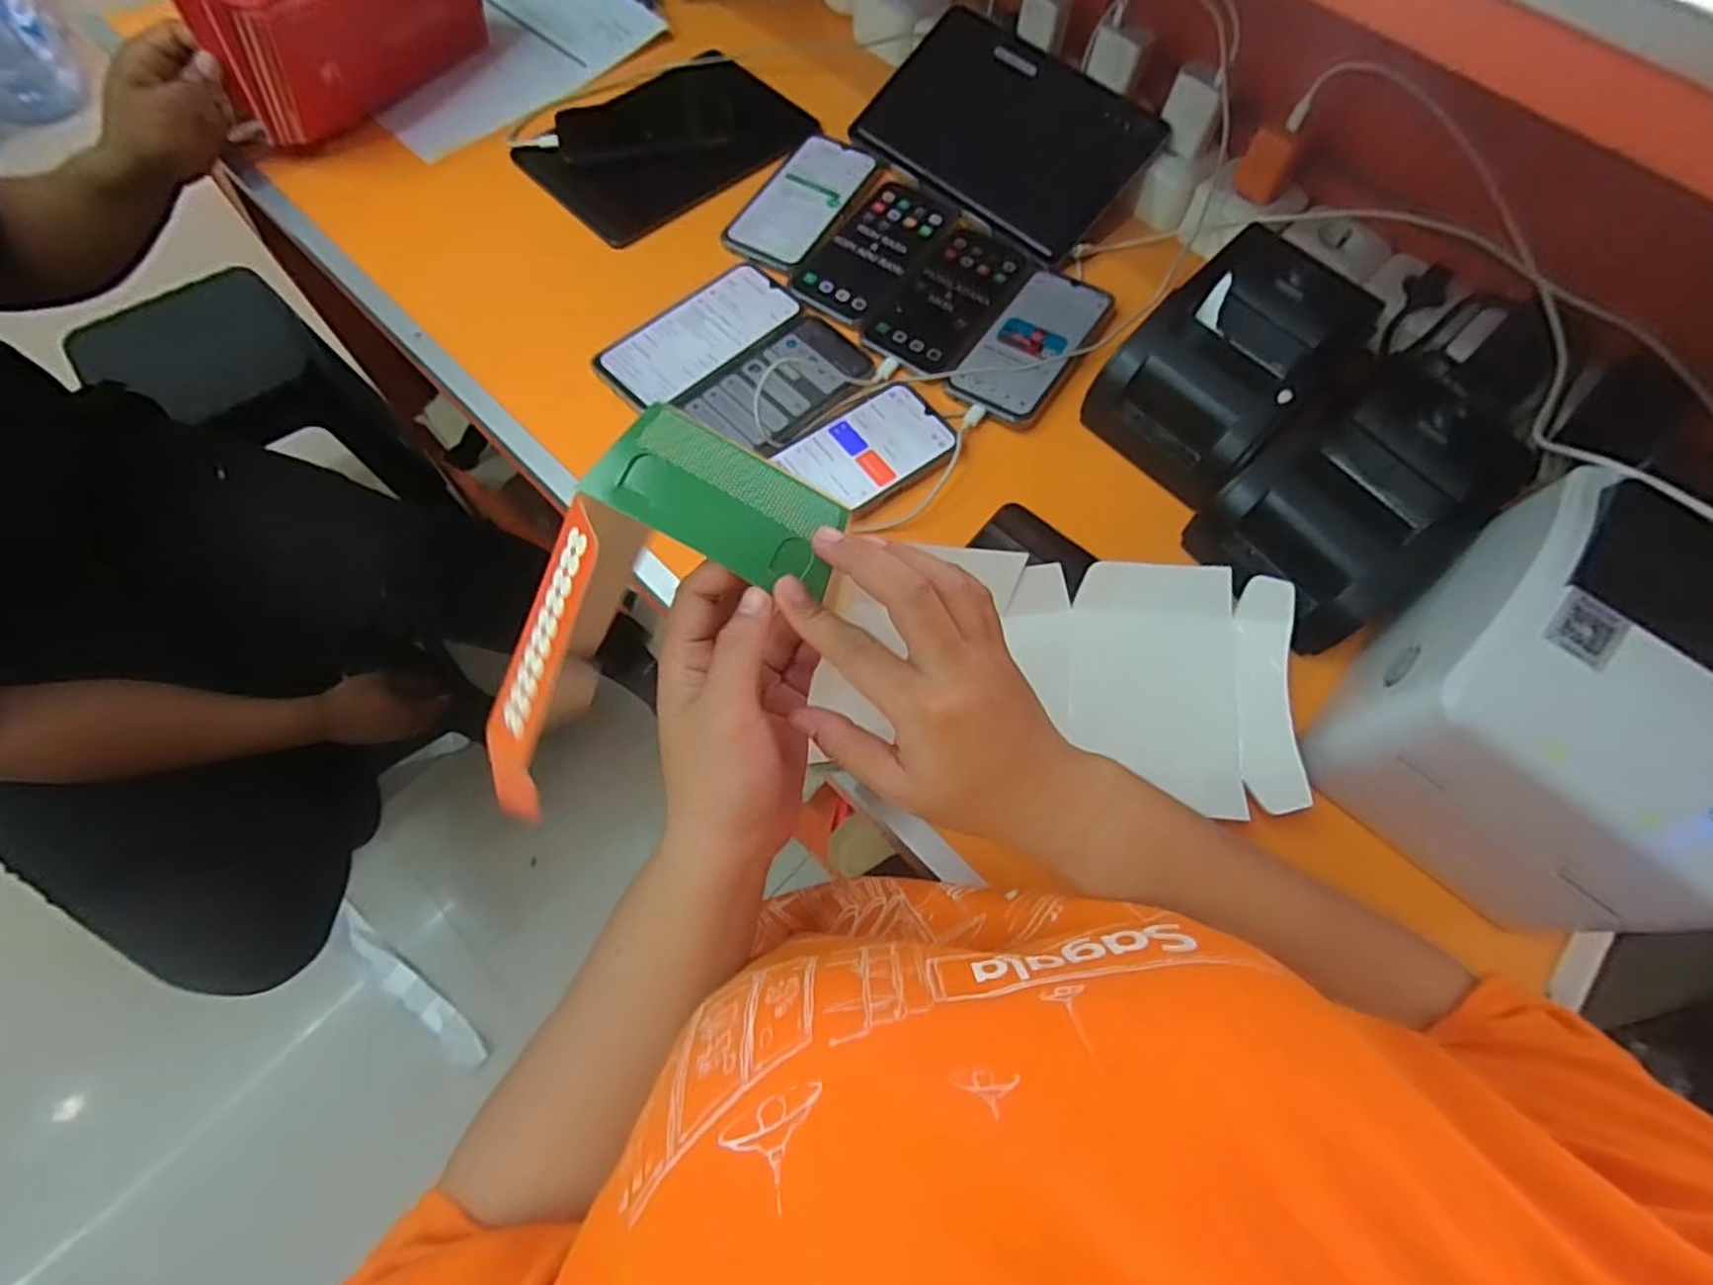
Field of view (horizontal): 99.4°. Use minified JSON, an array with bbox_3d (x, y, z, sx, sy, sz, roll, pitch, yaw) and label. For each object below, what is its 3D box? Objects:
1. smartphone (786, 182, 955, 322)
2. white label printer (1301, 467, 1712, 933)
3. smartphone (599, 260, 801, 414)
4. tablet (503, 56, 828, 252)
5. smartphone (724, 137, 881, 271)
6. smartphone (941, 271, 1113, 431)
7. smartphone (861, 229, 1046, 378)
[{"bbox_3d":[0.016,-0.354,0.650,0.082,0.005,0.177,32,69,10],"label":"smartphone"},{"bbox_3d":[0.404,0.032,0.415,0.165,0.139,0.195,40,71,13],"label":"white label printer"},{"bbox_3d":[-0.129,-0.258,0.600,0.085,0.004,0.169,43,72,14],"label":"smartphone"},{"bbox_3d":[-0.175,-0.482,0.698,0.167,0.009,0.254,43,72,14],"label":"tablet"},{"bbox_3d":[-0.048,-0.412,0.672,0.082,0.006,0.174,27,68,8],"label":"smartphone"},{"bbox_3d":[0.153,-0.251,0.608,0.078,0.006,0.173,34,70,11],"label":"smartphone"},{"bbox_3d":[0.081,-0.297,0.627,0.093,0.006,0.170,33,69,11],"label":"smartphone"}]

